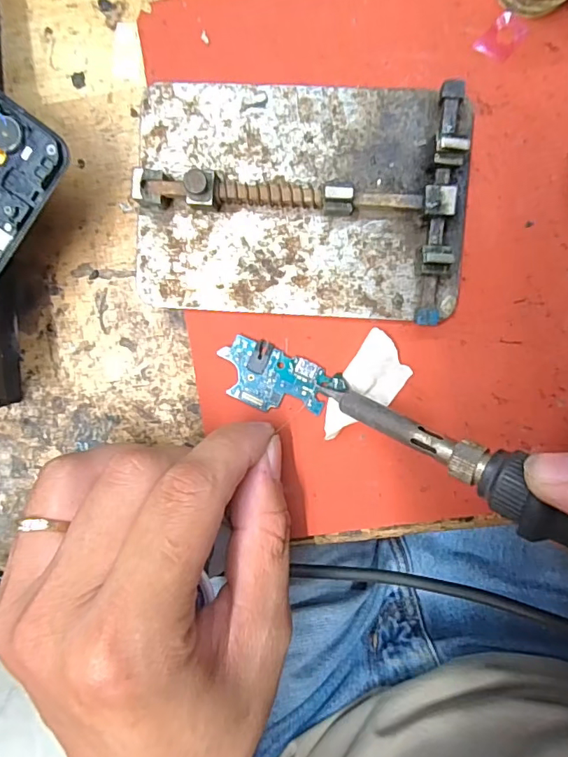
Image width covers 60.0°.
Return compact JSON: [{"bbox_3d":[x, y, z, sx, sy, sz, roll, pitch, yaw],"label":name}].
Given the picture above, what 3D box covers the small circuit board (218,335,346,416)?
[{"bbox_3d":[-0.003,0.002,0.186,0.045,0.004,0.023,23,98,1],"label":"small circuit board"}]

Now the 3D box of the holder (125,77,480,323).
[{"bbox_3d":[0.006,-0.062,0.173,0.116,0.019,0.079,4,97,3],"label":"holder"}]

